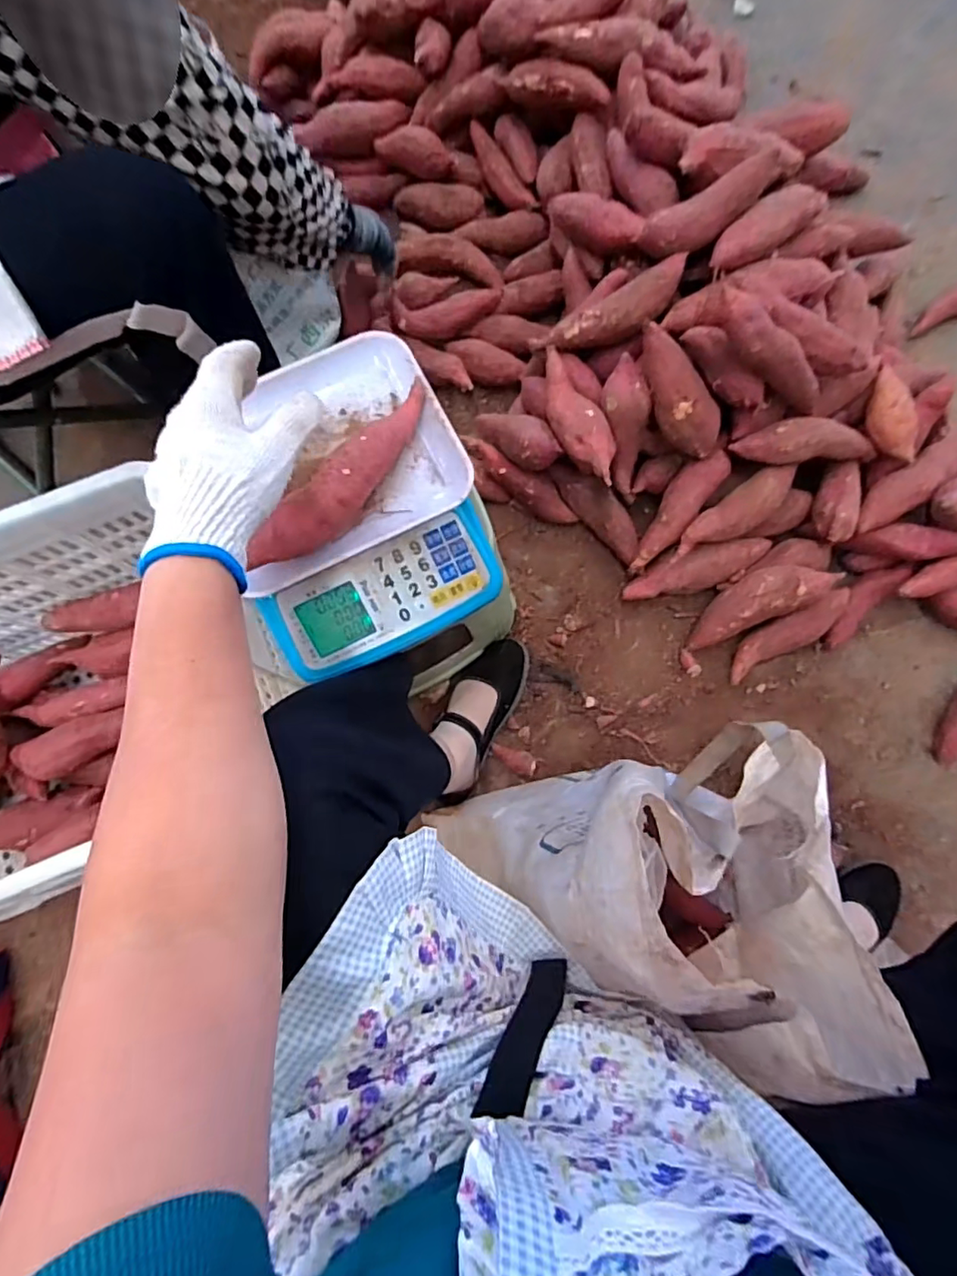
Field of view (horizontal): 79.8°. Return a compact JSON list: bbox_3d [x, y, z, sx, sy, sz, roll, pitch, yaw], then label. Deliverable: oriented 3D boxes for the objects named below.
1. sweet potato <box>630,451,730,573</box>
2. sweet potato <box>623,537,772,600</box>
[{"bbox_3d":[0.280,-0.179,0.815,0.052,0.053,0.190,35,98,3],"label":"sweet potato"},{"bbox_3d":[0.322,-0.100,0.823,0.223,0.050,0.052,-21,81,-3],"label":"sweet potato"}]

